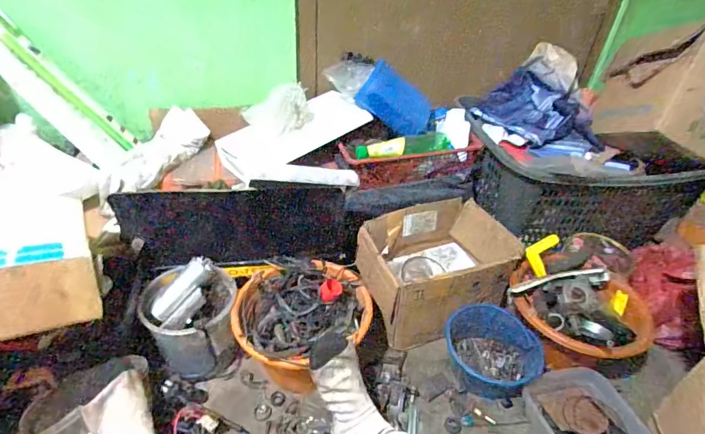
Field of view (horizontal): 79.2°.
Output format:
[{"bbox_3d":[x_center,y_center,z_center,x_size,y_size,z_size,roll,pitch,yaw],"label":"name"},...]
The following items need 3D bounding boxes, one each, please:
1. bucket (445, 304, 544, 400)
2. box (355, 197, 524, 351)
[{"bbox_3d":[0.275,0.272,0.861,0.156,0.086,0.179,-23,45,-30],"label":"bucket"},{"bbox_3d":[0.172,0.118,0.946,0.314,0.181,0.237,-9,40,-15],"label":"box"}]

